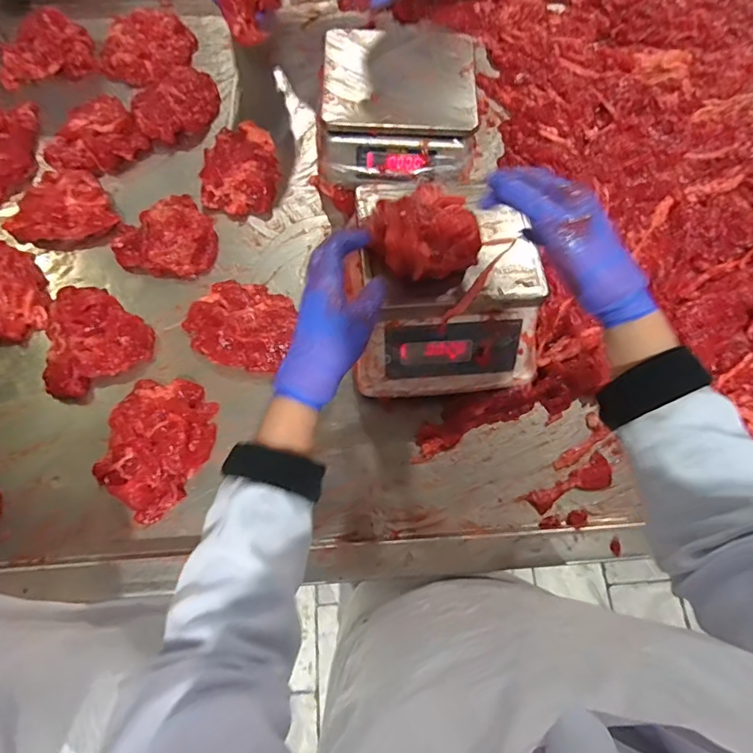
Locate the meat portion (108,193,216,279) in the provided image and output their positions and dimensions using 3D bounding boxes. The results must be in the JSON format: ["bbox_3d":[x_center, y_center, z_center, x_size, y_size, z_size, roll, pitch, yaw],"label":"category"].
[{"bbox_3d":[-0.312,-0.202,0.701,0.141,0.047,0.136,-34,73,-10],"label":"meat portion"}]

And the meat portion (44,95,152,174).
[{"bbox_3d":[-0.454,-0.376,0.765,0.149,0.047,0.106,-37,74,-11],"label":"meat portion"}]

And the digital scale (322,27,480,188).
[{"bbox_3d":[0.034,-0.413,0.736,0.220,0.101,0.221,0,70,1],"label":"digital scale"}]

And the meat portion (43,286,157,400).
[{"bbox_3d":[-0.388,-0.056,0.637,0.140,0.050,0.137,-35,76,-12],"label":"meat portion"}]

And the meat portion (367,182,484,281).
[{"bbox_3d":[0.049,-0.159,0.507,0.102,0.052,0.104,-29,72,-9],"label":"meat portion"}]

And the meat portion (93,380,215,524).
[{"bbox_3d":[-0.272,0.083,0.588,0.116,0.033,0.168,20,73,5],"label":"meat portion"}]

